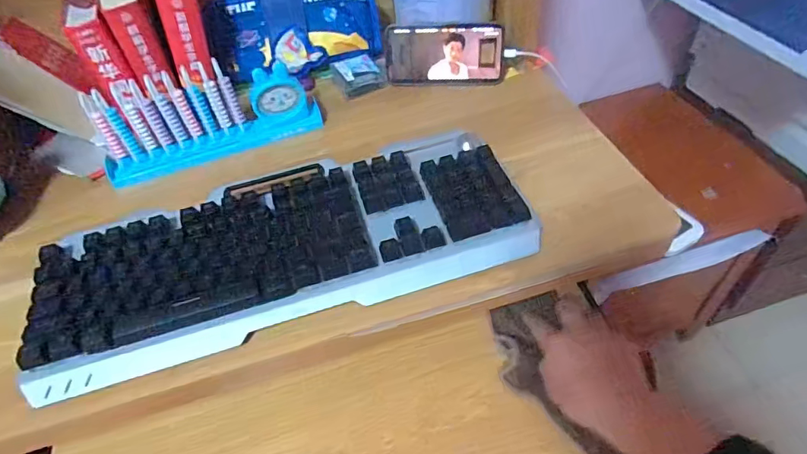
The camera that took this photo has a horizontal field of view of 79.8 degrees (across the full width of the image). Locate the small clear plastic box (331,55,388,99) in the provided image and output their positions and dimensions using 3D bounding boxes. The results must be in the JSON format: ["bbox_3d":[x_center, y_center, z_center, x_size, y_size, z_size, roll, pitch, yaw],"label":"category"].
[{"bbox_3d":[-0.056,-0.195,0.621,0.062,0.036,0.043,-18,49,-9],"label":"small clear plastic box"}]

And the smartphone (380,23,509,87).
[{"bbox_3d":[0.051,-0.214,0.603,0.144,0.073,0.015,2,30,8],"label":"smartphone"}]

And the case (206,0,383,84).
[{"bbox_3d":[-0.139,-0.260,0.634,0.210,0.108,0.055,-10,11,-1],"label":"case"}]

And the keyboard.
[{"bbox_3d":[-0.102,0.015,0.434,0.418,0.036,0.155,-17,49,-8],"label":"keyboard"}]

